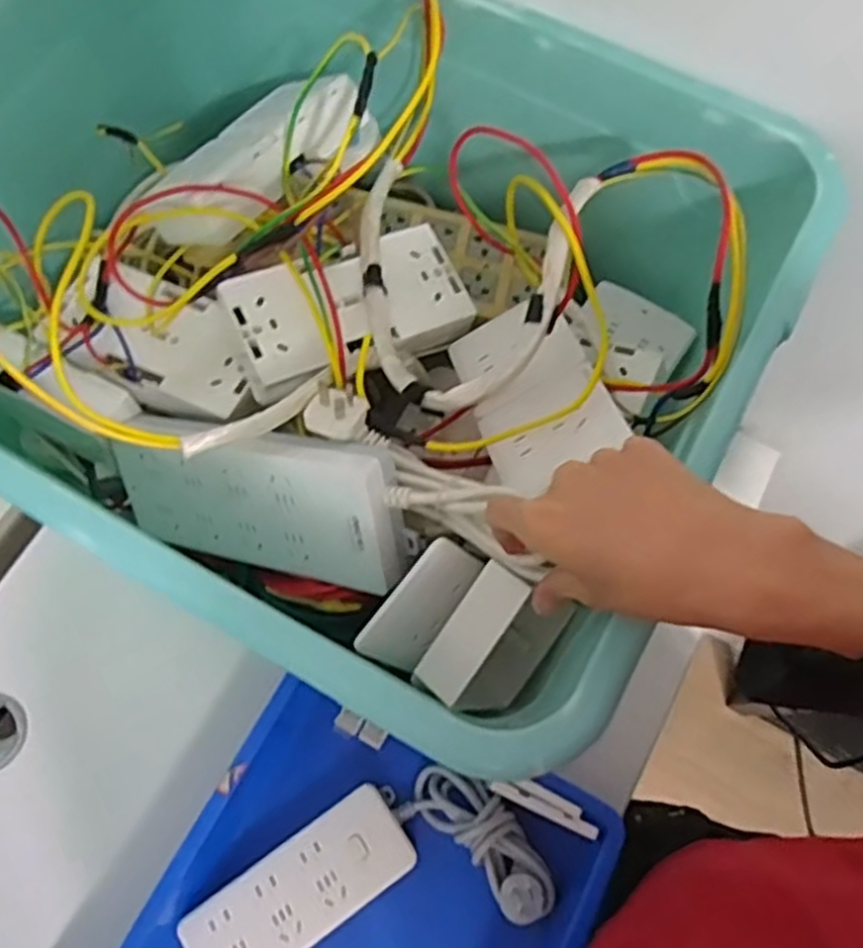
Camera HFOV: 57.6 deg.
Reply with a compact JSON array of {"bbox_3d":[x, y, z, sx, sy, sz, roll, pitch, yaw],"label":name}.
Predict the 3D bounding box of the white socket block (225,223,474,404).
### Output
[{"bbox_3d":[-0.060,-0.117,0.580,0.176,0.057,0.096,-25,72,-10],"label":"white socket block"}]

